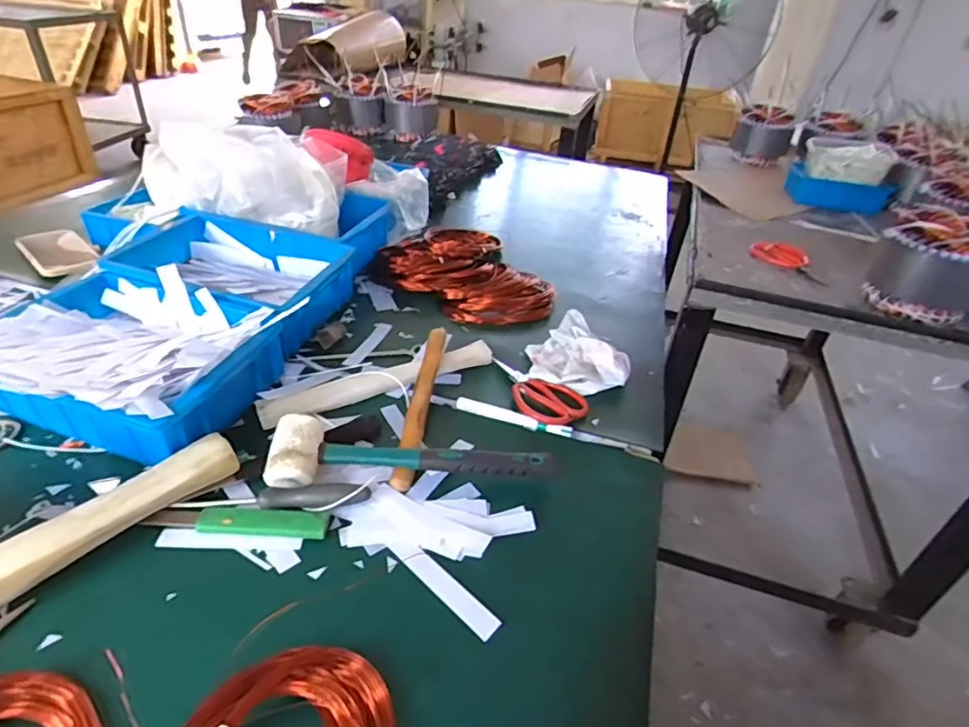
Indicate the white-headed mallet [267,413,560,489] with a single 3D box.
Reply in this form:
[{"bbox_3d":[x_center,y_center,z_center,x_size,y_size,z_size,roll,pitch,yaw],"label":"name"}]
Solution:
[{"bbox_3d":[-0.071,0.102,0.567,0.283,0.045,0.063,5,35,-1],"label":"white-headed mallet"}]

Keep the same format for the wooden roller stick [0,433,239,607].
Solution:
[{"bbox_3d":[-0.372,0.162,0.467,0.046,0.041,0.334,30,42,30],"label":"wooden roller stick"}]

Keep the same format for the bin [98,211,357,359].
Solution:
[{"bbox_3d":[-0.356,-0.120,0.799,0.277,0.084,0.205,13,36,10],"label":"bin"}]

